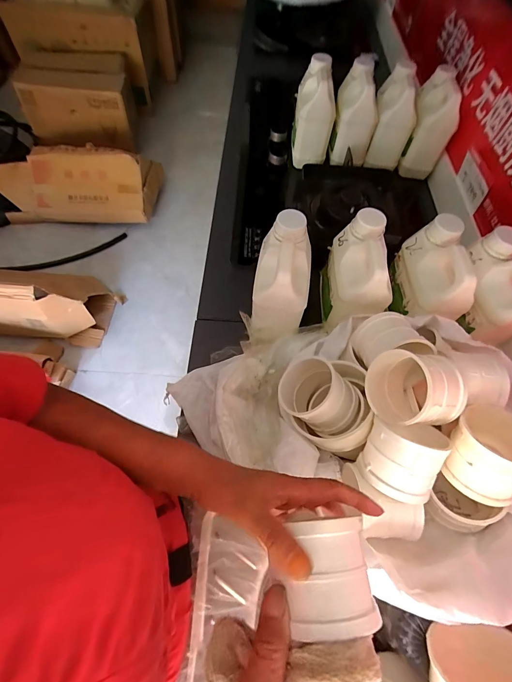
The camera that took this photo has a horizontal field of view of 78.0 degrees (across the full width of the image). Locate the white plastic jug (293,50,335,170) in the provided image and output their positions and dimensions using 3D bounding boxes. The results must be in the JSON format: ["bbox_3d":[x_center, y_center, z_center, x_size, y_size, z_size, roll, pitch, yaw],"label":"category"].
[{"bbox_3d":[0.121,-0.473,0.669,0.084,0.166,0.115,10,62,1],"label":"white plastic jug"}]

